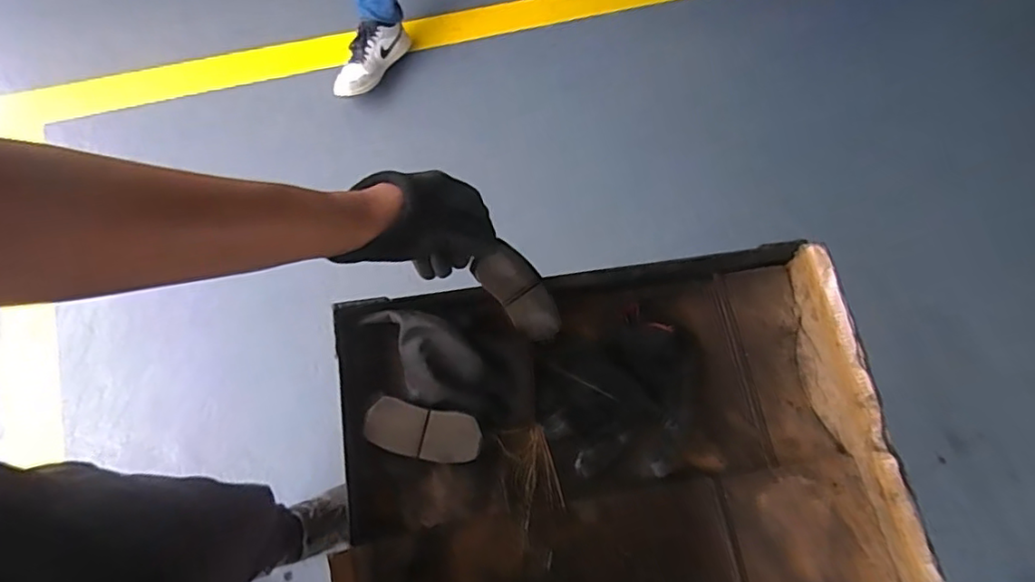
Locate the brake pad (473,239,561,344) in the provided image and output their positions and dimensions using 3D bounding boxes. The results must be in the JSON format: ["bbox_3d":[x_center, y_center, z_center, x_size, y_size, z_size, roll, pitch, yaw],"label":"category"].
[{"bbox_3d":[0.003,0.003,0.541,0.045,0.013,0.102,-42,112,-10],"label":"brake pad"}]

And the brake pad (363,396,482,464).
[{"bbox_3d":[-0.082,0.124,0.516,0.098,0.017,0.044,11,71,0],"label":"brake pad"}]

